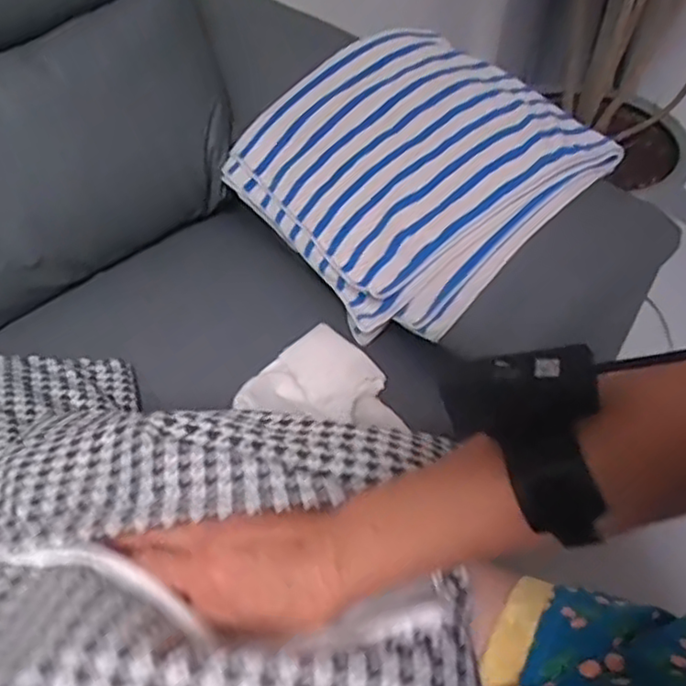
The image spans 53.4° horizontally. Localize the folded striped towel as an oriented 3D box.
[{"bbox_3d":[0.065,-0.206,0.768,0.335,0.063,0.351,-44,65,-7],"label":"folded striped towel"}]

